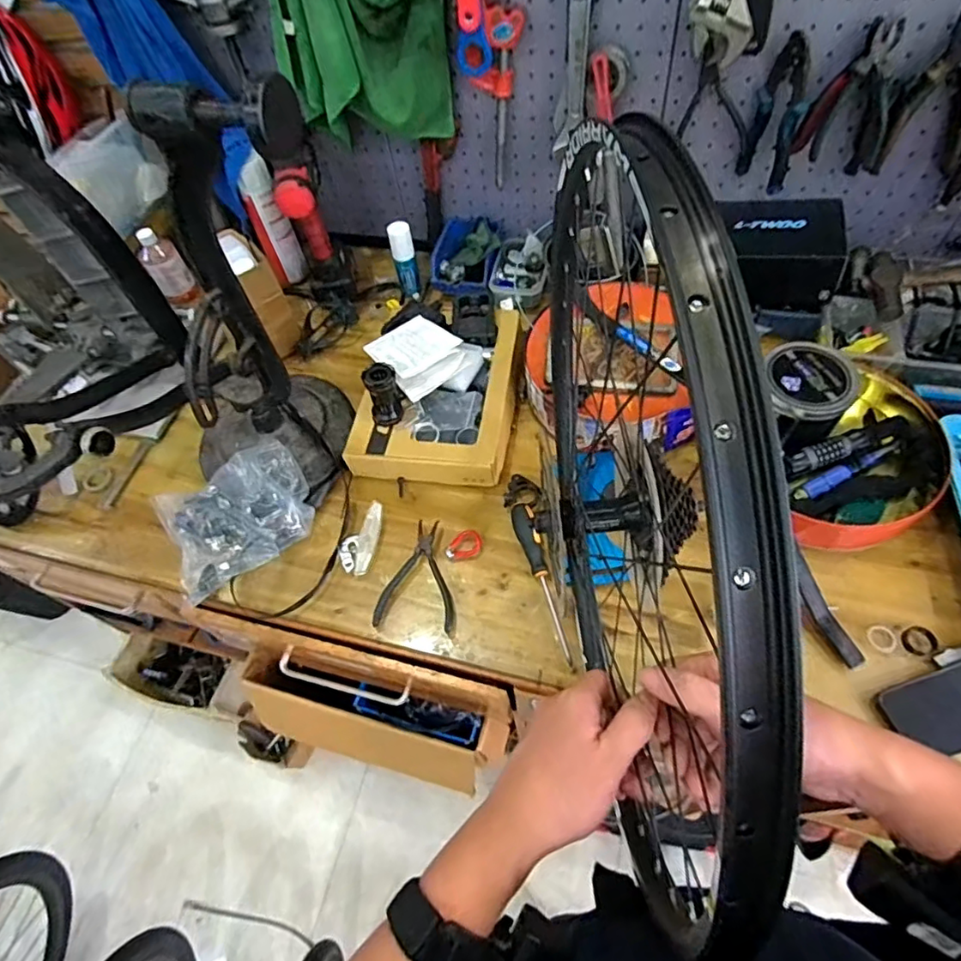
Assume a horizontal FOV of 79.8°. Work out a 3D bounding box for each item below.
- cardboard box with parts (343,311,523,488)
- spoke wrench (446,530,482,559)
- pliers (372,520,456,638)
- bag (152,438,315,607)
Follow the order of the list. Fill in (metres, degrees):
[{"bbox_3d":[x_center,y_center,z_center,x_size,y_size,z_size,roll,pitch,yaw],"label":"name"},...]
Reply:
[{"bbox_3d":[-0.062,-0.149,0.891,0.236,0.140,0.312,4,58,9],"label":"cardboard box with parts"},{"bbox_3d":[-0.023,0.089,0.792,0.051,0.015,0.035,-18,57,-5],"label":"spoke wrench"},{"bbox_3d":[-0.075,0.124,0.773,0.106,0.023,0.151,6,58,11],"label":"pliers"},{"bbox_3d":[-0.344,0.048,0.818,0.205,0.071,0.165,-26,58,-10],"label":"bag"}]

